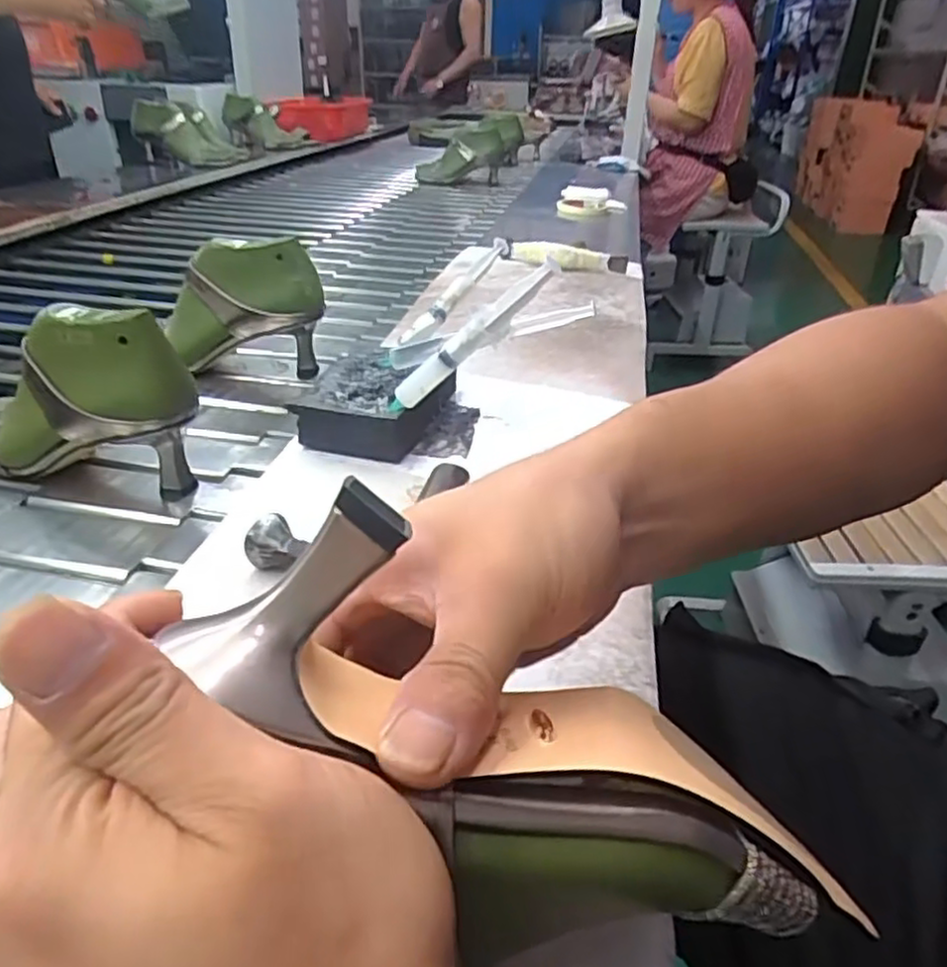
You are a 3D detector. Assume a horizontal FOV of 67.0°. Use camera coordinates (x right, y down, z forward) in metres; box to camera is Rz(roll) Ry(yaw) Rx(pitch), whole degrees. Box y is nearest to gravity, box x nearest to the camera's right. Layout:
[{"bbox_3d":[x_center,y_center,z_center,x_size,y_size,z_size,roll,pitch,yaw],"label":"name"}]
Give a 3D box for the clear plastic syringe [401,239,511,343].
[{"bbox_3d":[-0.013,-0.155,0.584,0.012,0.014,0.135,25,64,32],"label":"clear plastic syringe"}]

